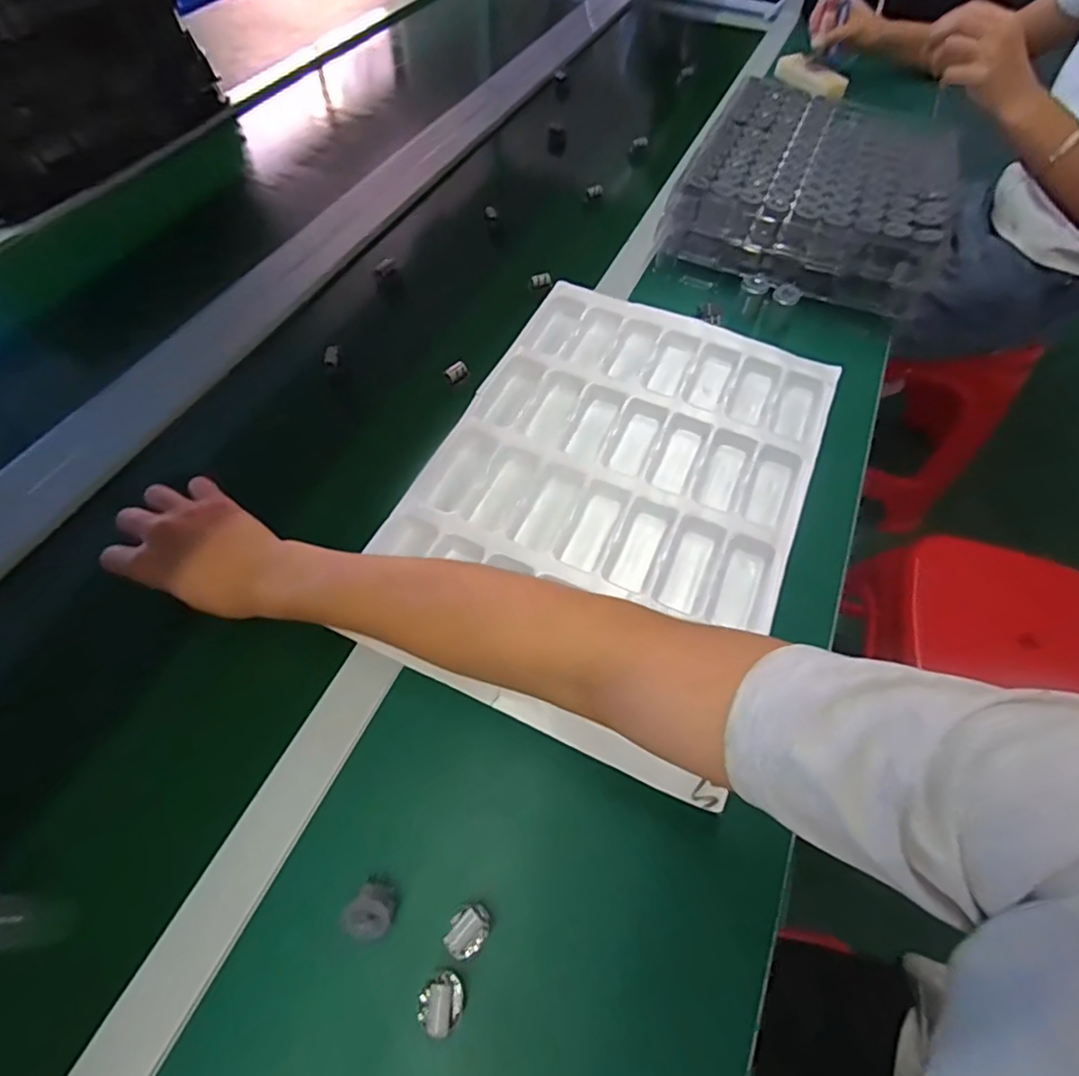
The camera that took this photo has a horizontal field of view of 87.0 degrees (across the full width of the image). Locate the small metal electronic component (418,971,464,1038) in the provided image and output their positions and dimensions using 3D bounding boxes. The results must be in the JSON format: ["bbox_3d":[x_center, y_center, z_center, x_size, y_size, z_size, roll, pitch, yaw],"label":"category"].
[{"bbox_3d":[-0.055,0.267,0.327,0.024,0.028,0.025,1,59,-2],"label":"small metal electronic component"}]

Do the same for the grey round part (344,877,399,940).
[{"bbox_3d":[-0.100,0.228,0.350,0.027,0.028,0.030,26,62,13],"label":"grey round part"}]

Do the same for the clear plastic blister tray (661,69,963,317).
[{"bbox_3d":[0.348,-0.446,0.715,0.291,0.072,0.377,24,61,12],"label":"clear plastic blister tray"}]

